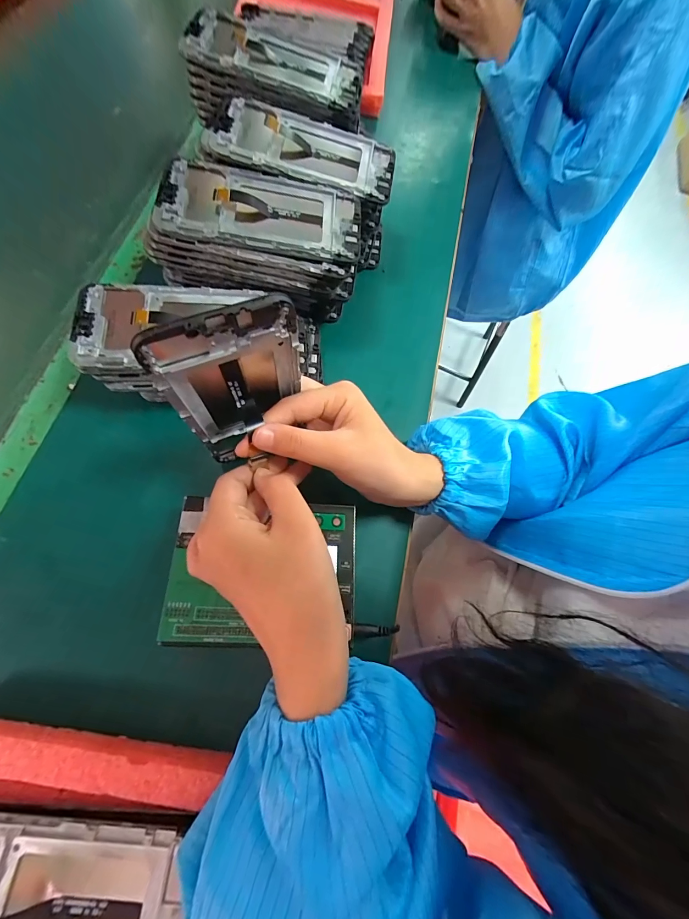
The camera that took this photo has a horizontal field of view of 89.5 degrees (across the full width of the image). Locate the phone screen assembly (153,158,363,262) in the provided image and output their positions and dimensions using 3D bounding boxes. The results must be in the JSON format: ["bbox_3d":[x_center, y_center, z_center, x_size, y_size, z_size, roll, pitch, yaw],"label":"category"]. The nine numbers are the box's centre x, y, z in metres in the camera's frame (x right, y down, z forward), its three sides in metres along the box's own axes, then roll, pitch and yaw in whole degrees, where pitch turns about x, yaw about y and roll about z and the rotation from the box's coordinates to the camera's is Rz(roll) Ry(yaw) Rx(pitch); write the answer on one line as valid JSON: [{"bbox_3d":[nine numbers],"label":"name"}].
[{"bbox_3d":[-0.064,-0.202,0.283,0.156,0.010,0.075,3,73,-10],"label":"phone screen assembly"}]

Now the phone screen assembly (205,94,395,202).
[{"bbox_3d":[-0.035,-0.278,0.310,0.160,0.012,0.075,9,69,-9],"label":"phone screen assembly"}]

